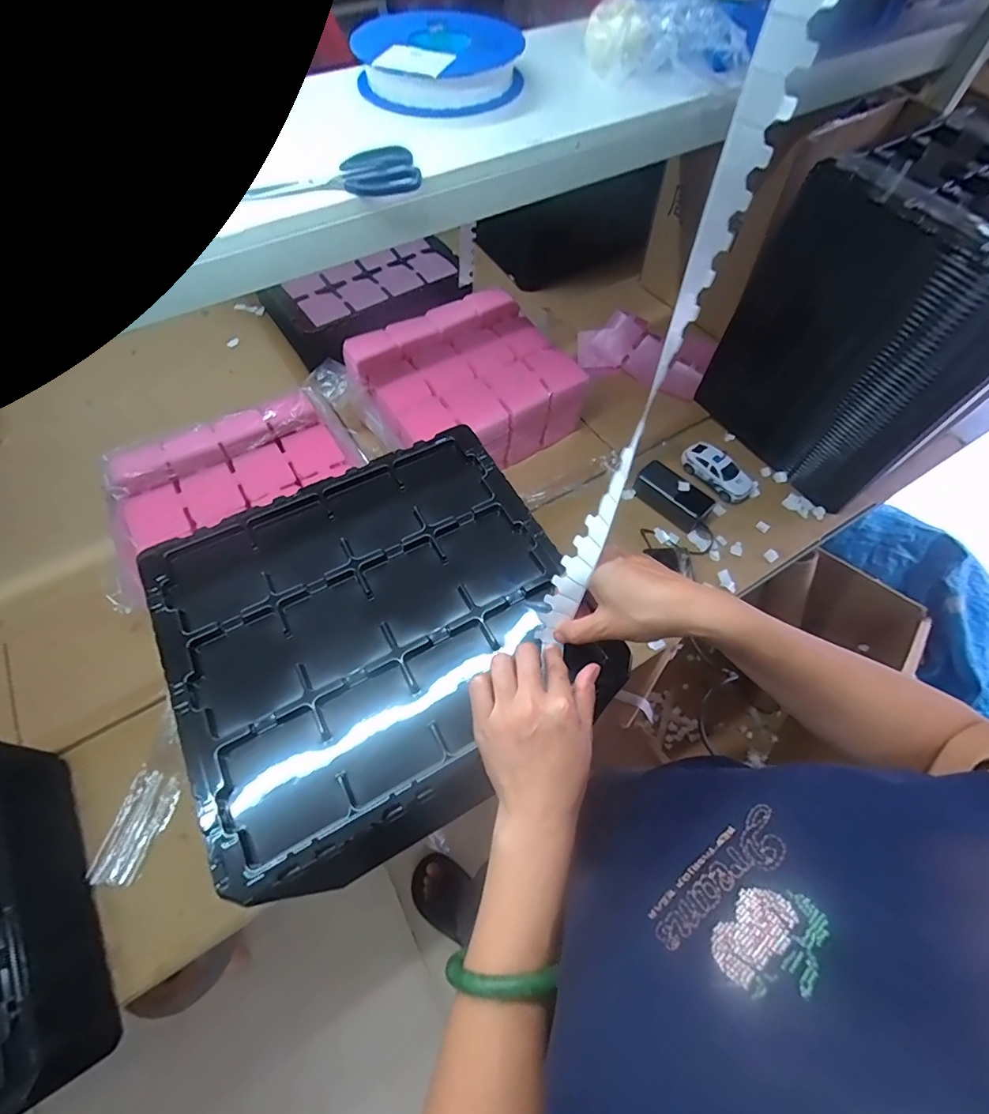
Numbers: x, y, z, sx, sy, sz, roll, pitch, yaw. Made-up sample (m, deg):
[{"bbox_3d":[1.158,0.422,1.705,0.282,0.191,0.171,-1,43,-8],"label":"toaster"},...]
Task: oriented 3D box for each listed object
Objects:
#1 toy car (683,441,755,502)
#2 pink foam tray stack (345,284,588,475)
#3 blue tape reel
[{"bbox_3d":[0.394,-0.154,0.885,0.055,0.044,0.128,-39,68,-20],"label":"toy car"},{"bbox_3d":[-0.054,-0.301,0.897,0.319,0.127,0.279,-28,65,-15],"label":"pink foam tray stack"},{"bbox_3d":[-0.062,-0.587,0.598,0.158,0.051,0.174,33,66,16],"label":"blue tape reel"}]

